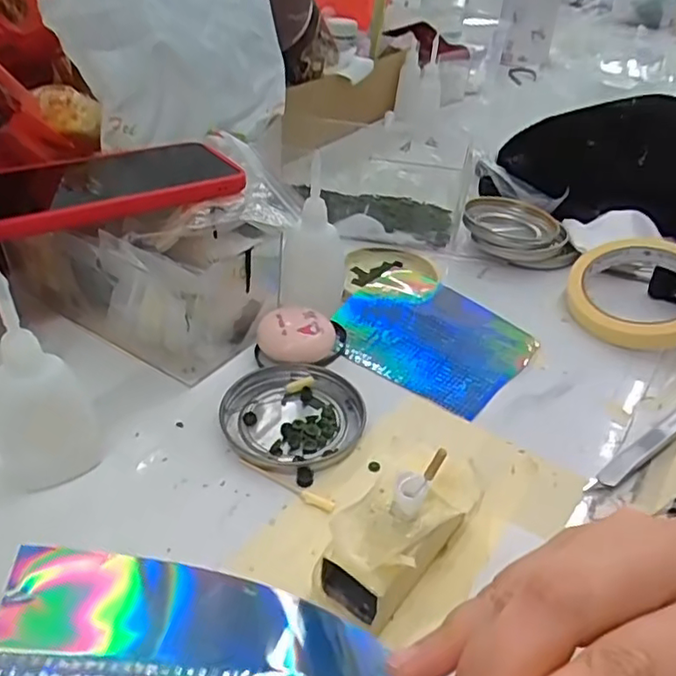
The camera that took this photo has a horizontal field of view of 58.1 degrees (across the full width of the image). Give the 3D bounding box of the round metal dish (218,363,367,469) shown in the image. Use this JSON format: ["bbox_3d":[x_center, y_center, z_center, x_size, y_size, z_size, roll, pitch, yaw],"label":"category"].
[{"bbox_3d":[-0.026,0.044,0.345,0.078,0.008,0.075,2,37,-2],"label":"round metal dish"}]

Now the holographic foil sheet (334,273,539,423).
[{"bbox_3d":[0.060,-0.004,0.415,0.126,0.010,0.104,30,44,31],"label":"holographic foil sheet"}]

